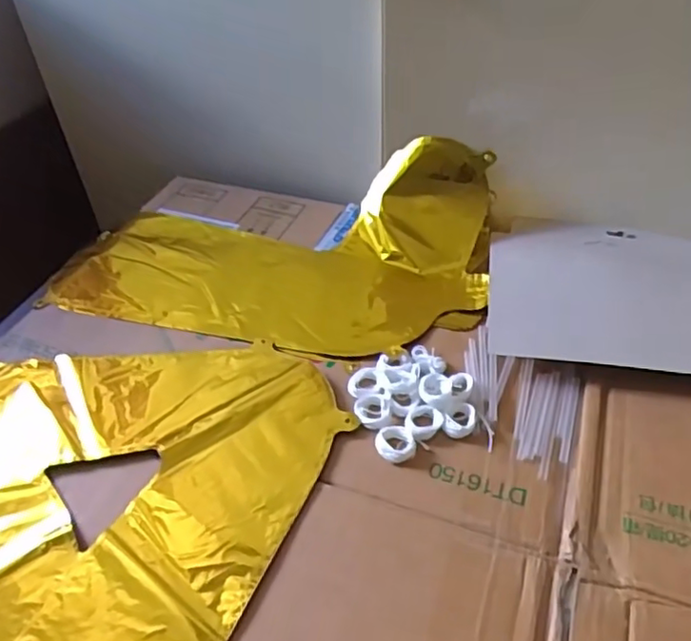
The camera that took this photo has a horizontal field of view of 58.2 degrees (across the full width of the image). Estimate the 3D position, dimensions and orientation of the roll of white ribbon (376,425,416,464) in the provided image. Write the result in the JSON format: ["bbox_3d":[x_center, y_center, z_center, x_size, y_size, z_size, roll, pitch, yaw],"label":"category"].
[{"bbox_3d":[0.034,0.084,0.423,0.026,0.006,0.027,-1,43,1],"label":"roll of white ribbon"}]

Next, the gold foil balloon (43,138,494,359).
[{"bbox_3d":[-0.068,-0.073,0.562,0.389,0.080,0.214,7,43,10],"label":"gold foil balloon"}]

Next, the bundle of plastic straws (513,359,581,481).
[{"bbox_3d":[0.143,0.067,0.440,0.041,0.004,0.098,10,44,13],"label":"bundle of plastic straws"}]

